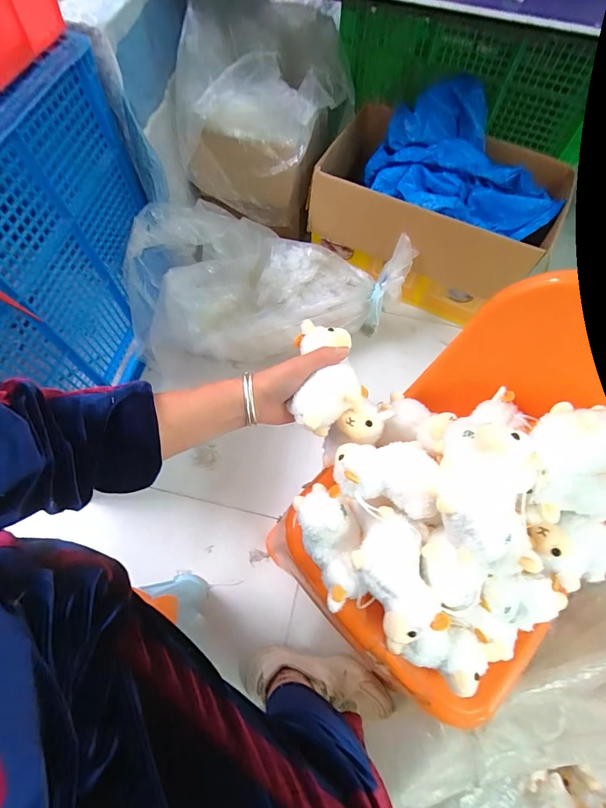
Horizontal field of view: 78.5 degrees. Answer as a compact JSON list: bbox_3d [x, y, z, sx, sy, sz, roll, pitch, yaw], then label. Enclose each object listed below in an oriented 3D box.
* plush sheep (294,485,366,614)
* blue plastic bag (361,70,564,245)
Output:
[{"bbox_3d":[0.032,0.161,0.419,0.060,0.051,0.132,-15,82,-8],"label":"plush sheep"},{"bbox_3d":[0.357,-0.537,0.827,0.394,0.153,0.319,-1,66,-2],"label":"blue plastic bag"}]

